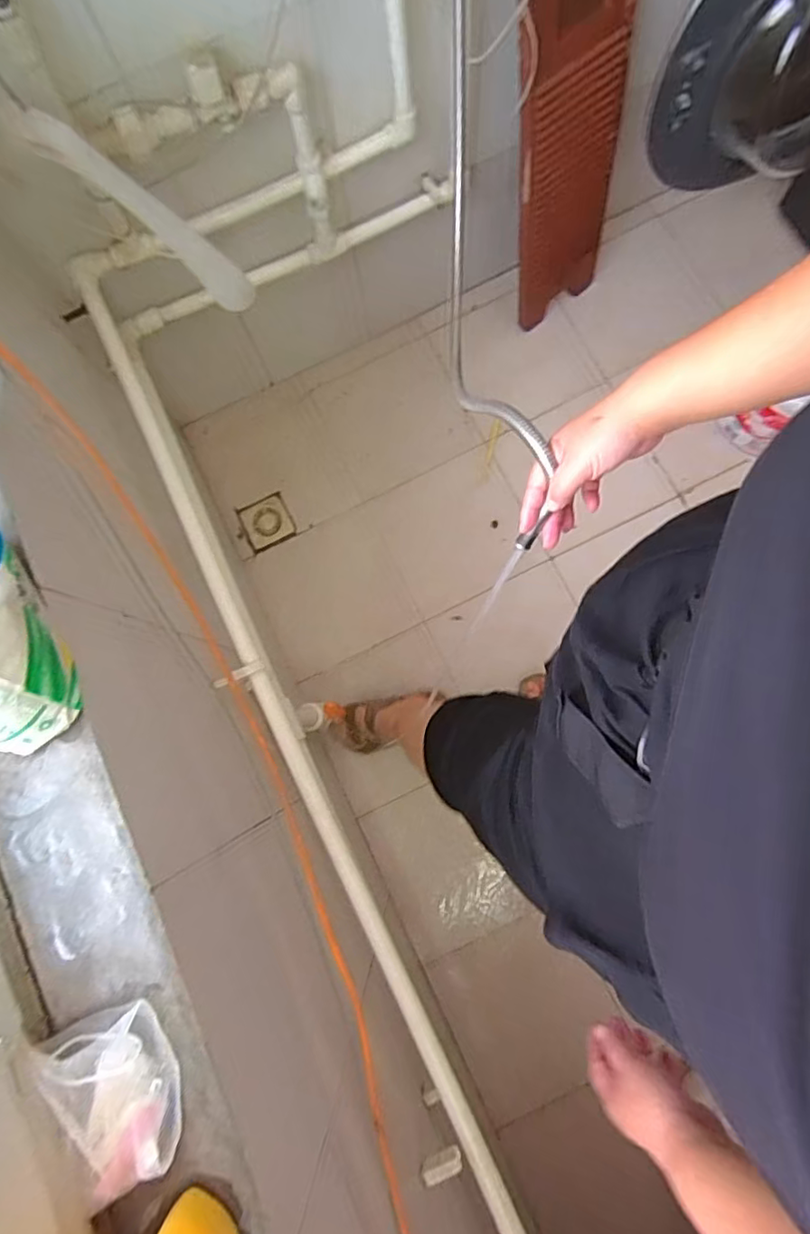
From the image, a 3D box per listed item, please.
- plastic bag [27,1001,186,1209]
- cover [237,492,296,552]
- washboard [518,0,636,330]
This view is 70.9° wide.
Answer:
[{"bbox_3d":[-0.184,0.307,0.368,0.075,0.035,0.097,-33,80,-5],"label":"plastic bag"},{"bbox_3d":[-0.311,-0.214,1.282,0.103,0.012,0.108,-25,80,-2],"label":"cover"},{"bbox_3d":[0.286,-0.812,0.987,0.203,0.637,0.049,-35,70,1],"label":"washboard"}]

